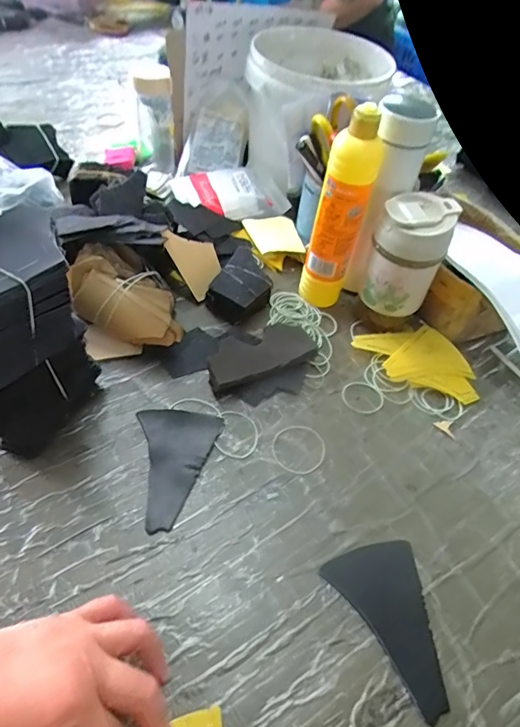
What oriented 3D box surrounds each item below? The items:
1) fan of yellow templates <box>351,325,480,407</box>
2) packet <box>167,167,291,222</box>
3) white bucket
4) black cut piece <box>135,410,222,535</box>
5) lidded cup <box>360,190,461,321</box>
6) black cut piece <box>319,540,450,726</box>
[{"bbox_3d":[0.197,-0.002,0.547,0.109,0.014,0.133,-25,56,-25],"label":"fan of yellow templates"},{"bbox_3d":[-0.046,-0.265,0.706,0.169,0.033,0.103,-4,51,-12],"label":"packet"},{"bbox_3d":[0.080,-0.389,0.703,0.214,0.168,0.233,4,49,-5],"label":"white bucket"},{"bbox_3d":[-0.087,0.096,0.433,0.079,0.005,0.123,9,49,1],"label":"black cut piece"},{"bbox_3d":[0.168,-0.121,0.523,0.074,0.124,0.077,4,49,-5],"label":"lidded cup"},{"bbox_3d":[0.118,0.201,0.372,0.077,0.004,0.123,-26,57,-26],"label":"black cut piece"}]

